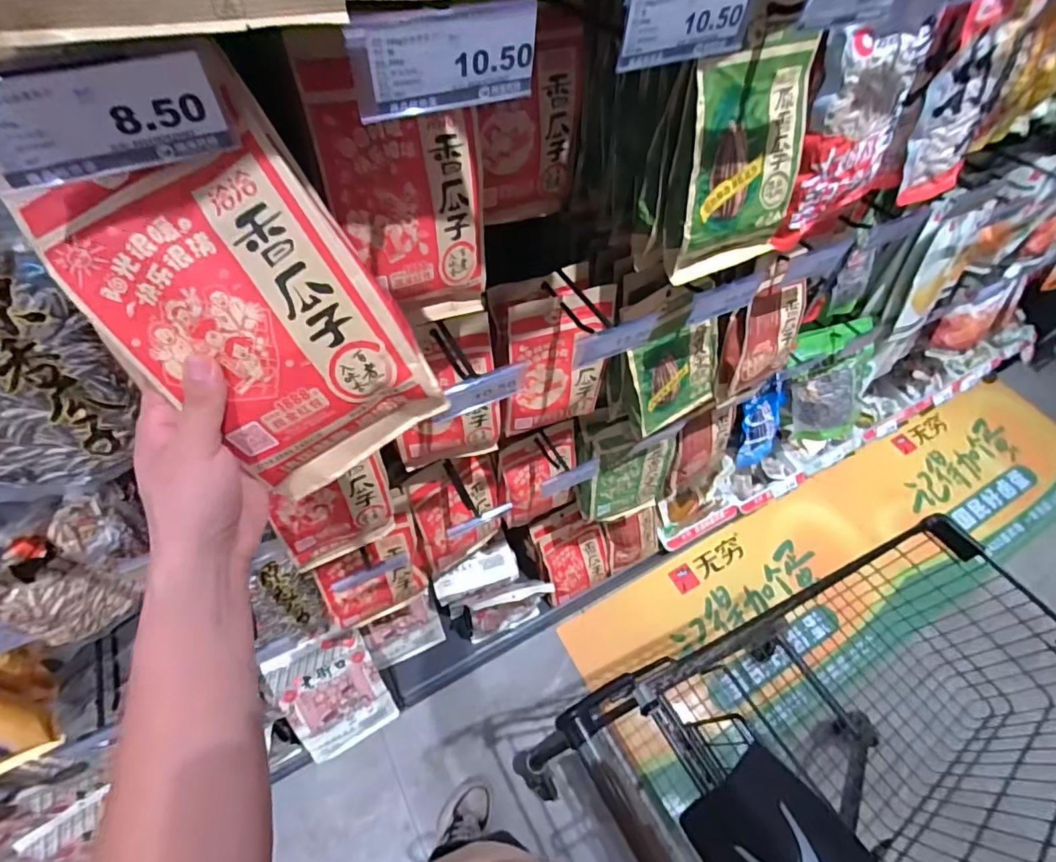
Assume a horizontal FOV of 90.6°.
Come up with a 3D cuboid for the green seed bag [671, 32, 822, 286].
[{"bbox_3d":[0.212,-0.256,0.512,0.141,0.195,0.022,-24,42,-16],"label":"green seed bag"}]

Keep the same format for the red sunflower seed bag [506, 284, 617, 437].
[{"bbox_3d":[0.041,-0.086,0.702,0.142,0.206,0.046,-18,59,-15],"label":"red sunflower seed bag"}]

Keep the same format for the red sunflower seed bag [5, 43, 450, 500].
[{"bbox_3d":[-0.144,-0.059,0.301,0.130,0.205,0.030,-29,31,1],"label":"red sunflower seed bag"}]

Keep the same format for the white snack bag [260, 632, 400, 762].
[{"bbox_3d":[-0.386,0.531,1.052,0.173,0.025,0.251,-24,105,-21],"label":"white snack bag"}]

